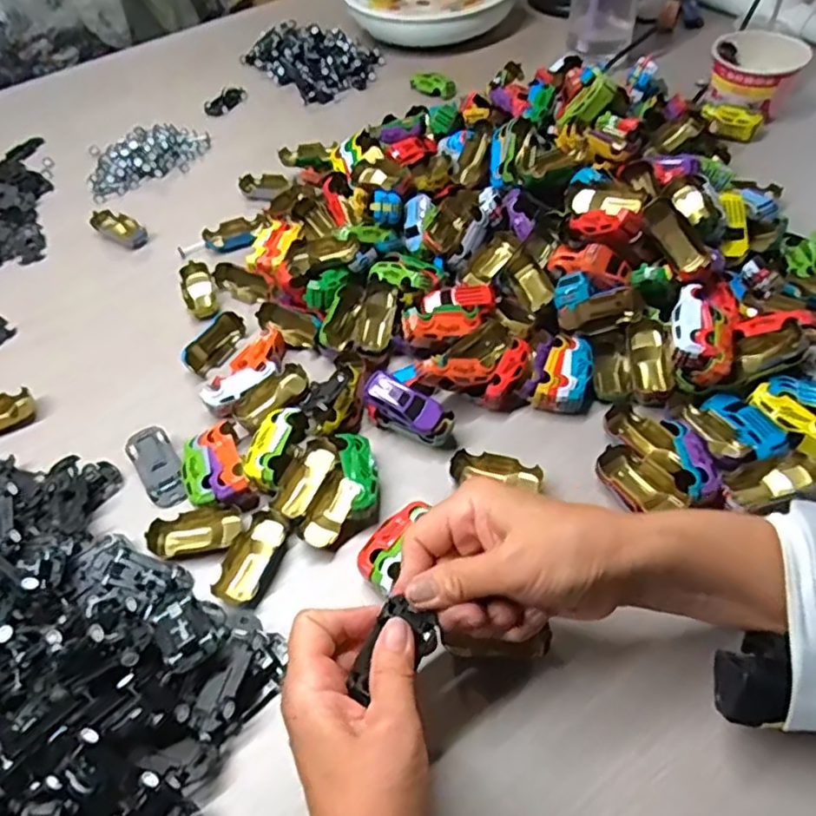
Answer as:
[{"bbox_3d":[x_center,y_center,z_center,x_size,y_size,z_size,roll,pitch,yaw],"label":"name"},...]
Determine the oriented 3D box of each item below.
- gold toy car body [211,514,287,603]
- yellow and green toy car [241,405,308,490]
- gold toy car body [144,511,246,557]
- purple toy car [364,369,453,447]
[{"bbox_3d":[-0.105,0.103,0.426,0.027,0.014,0.060,17,55,17],"label":"gold toy car body"},{"bbox_3d":[-0.098,0.030,0.468,0.031,0.028,0.064,8,53,11],"label":"yellow and green toy car"},{"bbox_3d":[-0.146,0.085,0.436,0.062,0.015,0.029,-5,52,0],"label":"gold toy car body"},{"bbox_3d":[-0.001,0.002,0.467,0.070,0.024,0.032,32,58,2],"label":"purple toy car"}]

